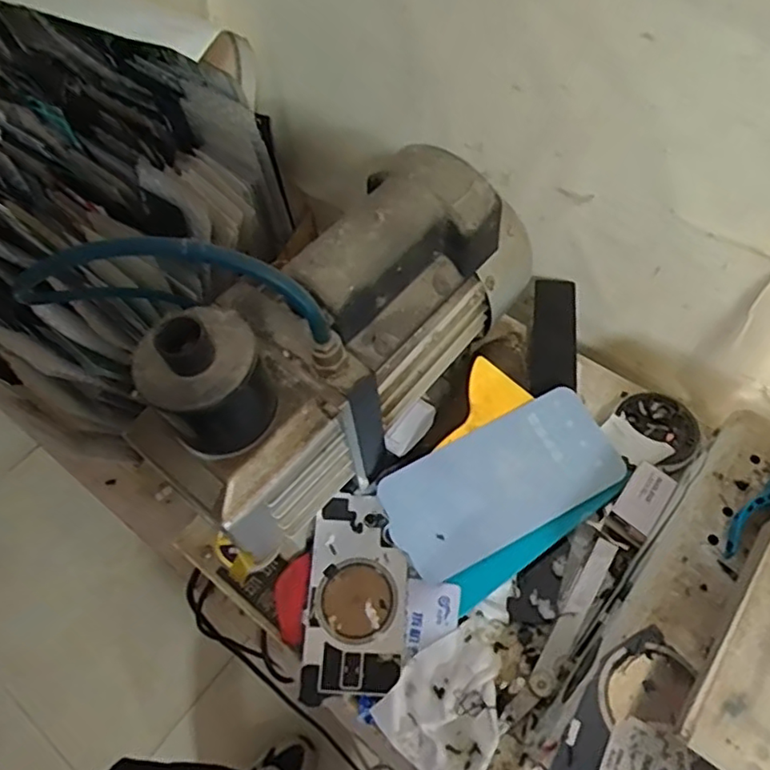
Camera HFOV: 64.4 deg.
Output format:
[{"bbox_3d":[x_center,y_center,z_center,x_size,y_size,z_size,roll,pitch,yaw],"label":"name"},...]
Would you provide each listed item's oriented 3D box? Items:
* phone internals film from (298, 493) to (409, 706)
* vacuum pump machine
[{"bbox_3d":[-0.018,0.136,0.404,0.066,0.006,0.125,0,60,8],"label":"phone internals film"},{"bbox_3d":[-0.023,-0.030,0.380,0.108,0.168,0.267,36,67,21],"label":"vacuum pump machine"}]

